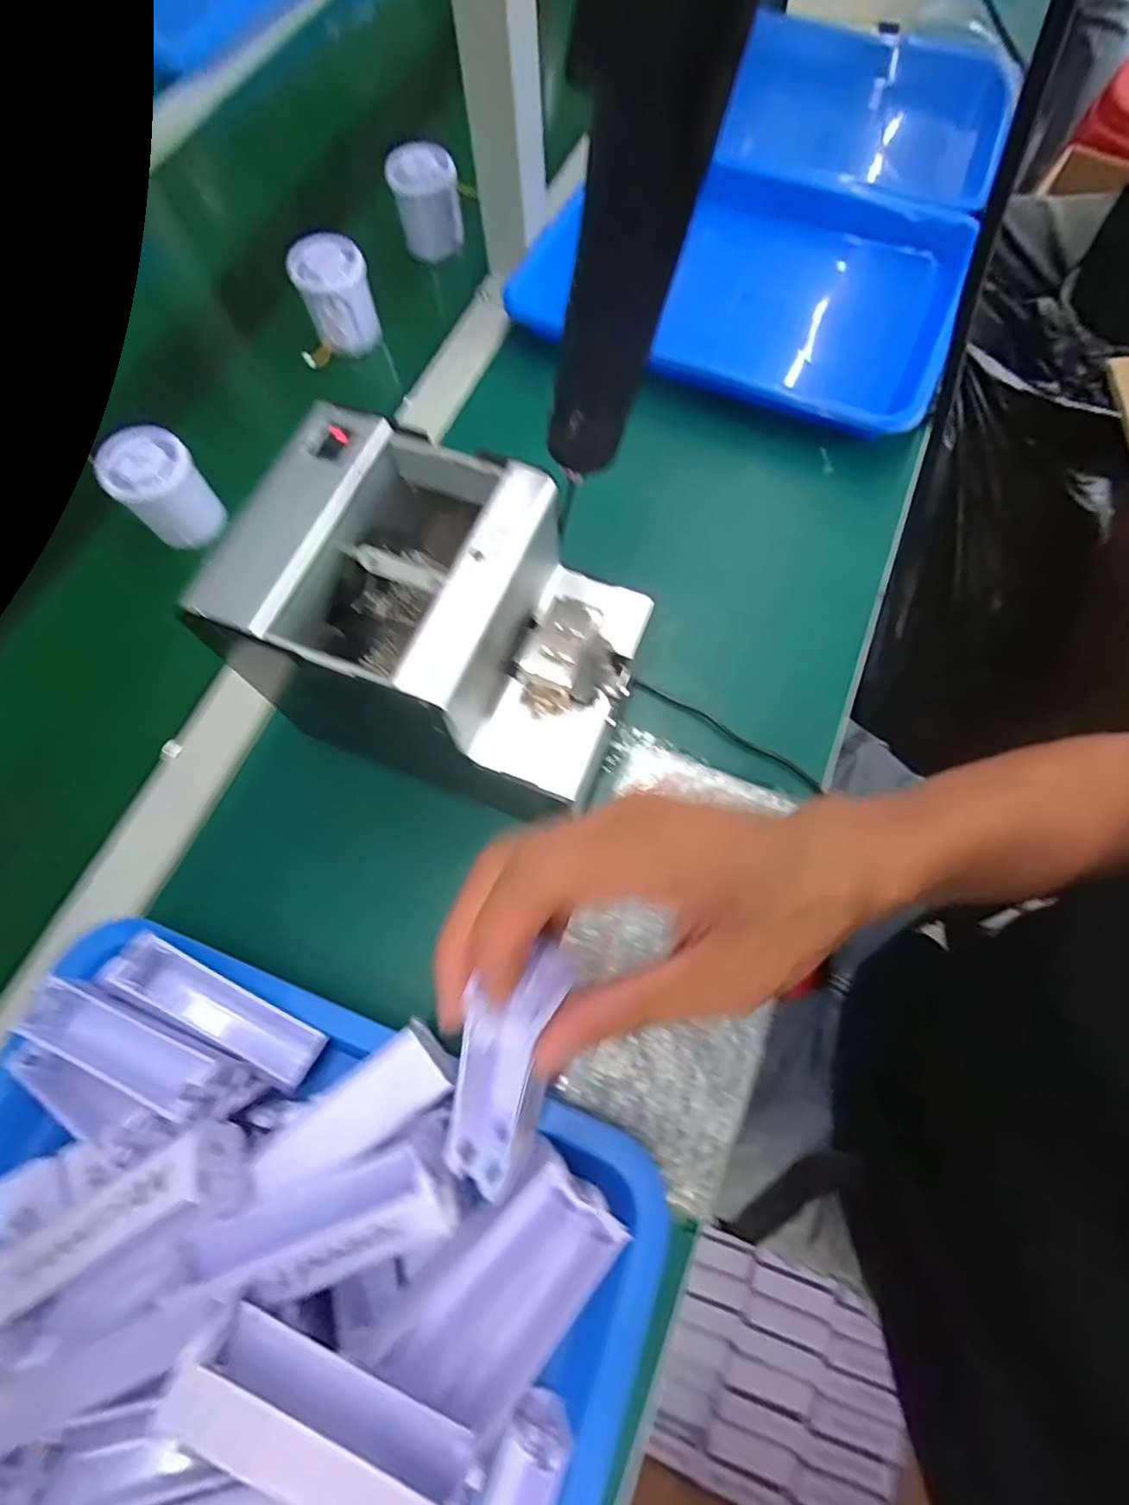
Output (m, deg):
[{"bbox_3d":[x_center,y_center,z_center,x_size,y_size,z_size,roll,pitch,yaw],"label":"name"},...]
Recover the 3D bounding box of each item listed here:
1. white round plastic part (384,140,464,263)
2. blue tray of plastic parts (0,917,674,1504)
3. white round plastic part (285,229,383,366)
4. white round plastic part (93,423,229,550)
[{"bbox_3d":[-0.119,-0.477,0.534,0.055,0.070,0.048,-11,70,-2],"label":"white round plastic part"},{"bbox_3d":[-0.132,0.240,0.249,0.322,0.083,0.244,23,72,9],"label":"blue tray of plastic parts"},{"bbox_3d":[-0.188,-0.370,0.496,0.063,0.061,0.060,-11,70,-2],"label":"white round plastic part"},{"bbox_3d":[-0.282,-0.185,0.432,0.055,0.060,0.052,0,70,1],"label":"white round plastic part"}]

